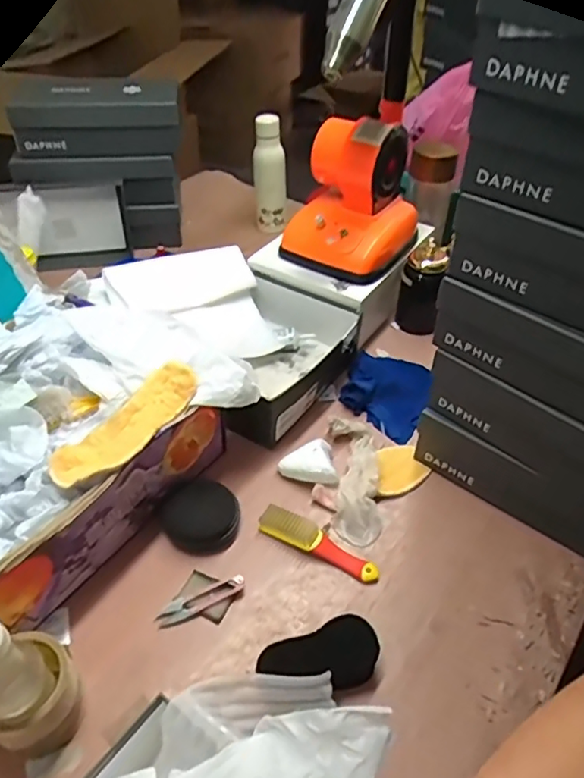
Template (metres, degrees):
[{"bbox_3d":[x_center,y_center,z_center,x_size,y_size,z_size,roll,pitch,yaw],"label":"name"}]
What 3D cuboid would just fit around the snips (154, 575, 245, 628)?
[{"bbox_3d":[-0.102,0.242,0.684,0.103,0.014,0.024,-16,46,-18],"label":"snips"}]

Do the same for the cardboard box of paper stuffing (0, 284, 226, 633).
[{"bbox_3d":[-0.325,0.065,0.720,0.315,0.157,0.381,27,48,24],"label":"cardboard box of paper stuffing"}]

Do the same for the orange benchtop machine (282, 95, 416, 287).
[{"bbox_3d":[0.099,-0.317,0.968,0.179,0.200,0.185,24,48,22],"label":"orange benchtop machine"}]

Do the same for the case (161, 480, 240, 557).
[{"bbox_3d":[-0.115,0.160,0.756,0.099,0.034,0.083,18,46,16],"label":"case"}]

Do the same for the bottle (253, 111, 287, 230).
[{"bbox_3d":[-0.044,-0.435,1.221,0.069,0.222,0.057,0,43,-3],"label":"bottle"}]

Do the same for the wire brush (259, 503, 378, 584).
[{"bbox_3d":[0.034,0.186,0.733,0.155,0.028,0.035,21,46,19],"label":"wire brush"}]

